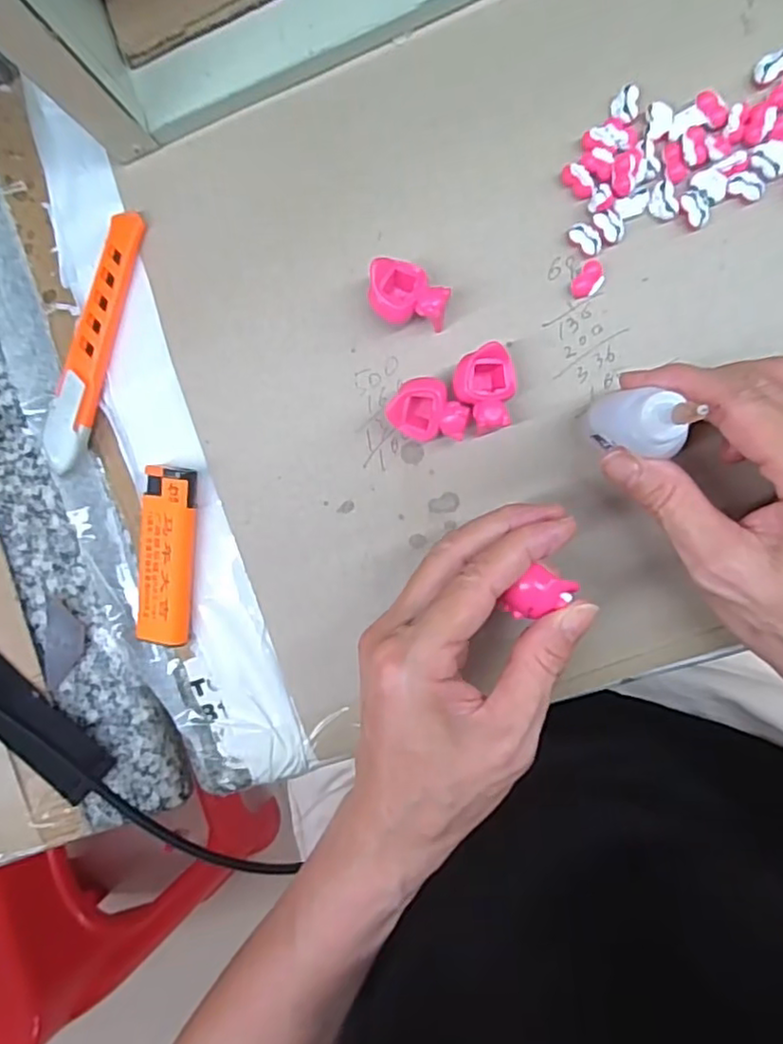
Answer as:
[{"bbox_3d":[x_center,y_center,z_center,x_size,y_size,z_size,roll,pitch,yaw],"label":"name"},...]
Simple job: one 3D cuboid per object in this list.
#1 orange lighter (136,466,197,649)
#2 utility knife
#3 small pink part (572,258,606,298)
[{"bbox_3d":[-0.101,0.016,0.296,0.024,0.007,0.080,5,99,-6],"label":"orange lighter"},{"bbox_3d":[-0.136,-0.082,0.299,0.018,0.007,0.119,16,88,-17],"label":"utility knife"},{"bbox_3d":[0.082,-0.099,0.270,0.012,0.005,0.016,30,95,7],"label":"small pink part"}]

